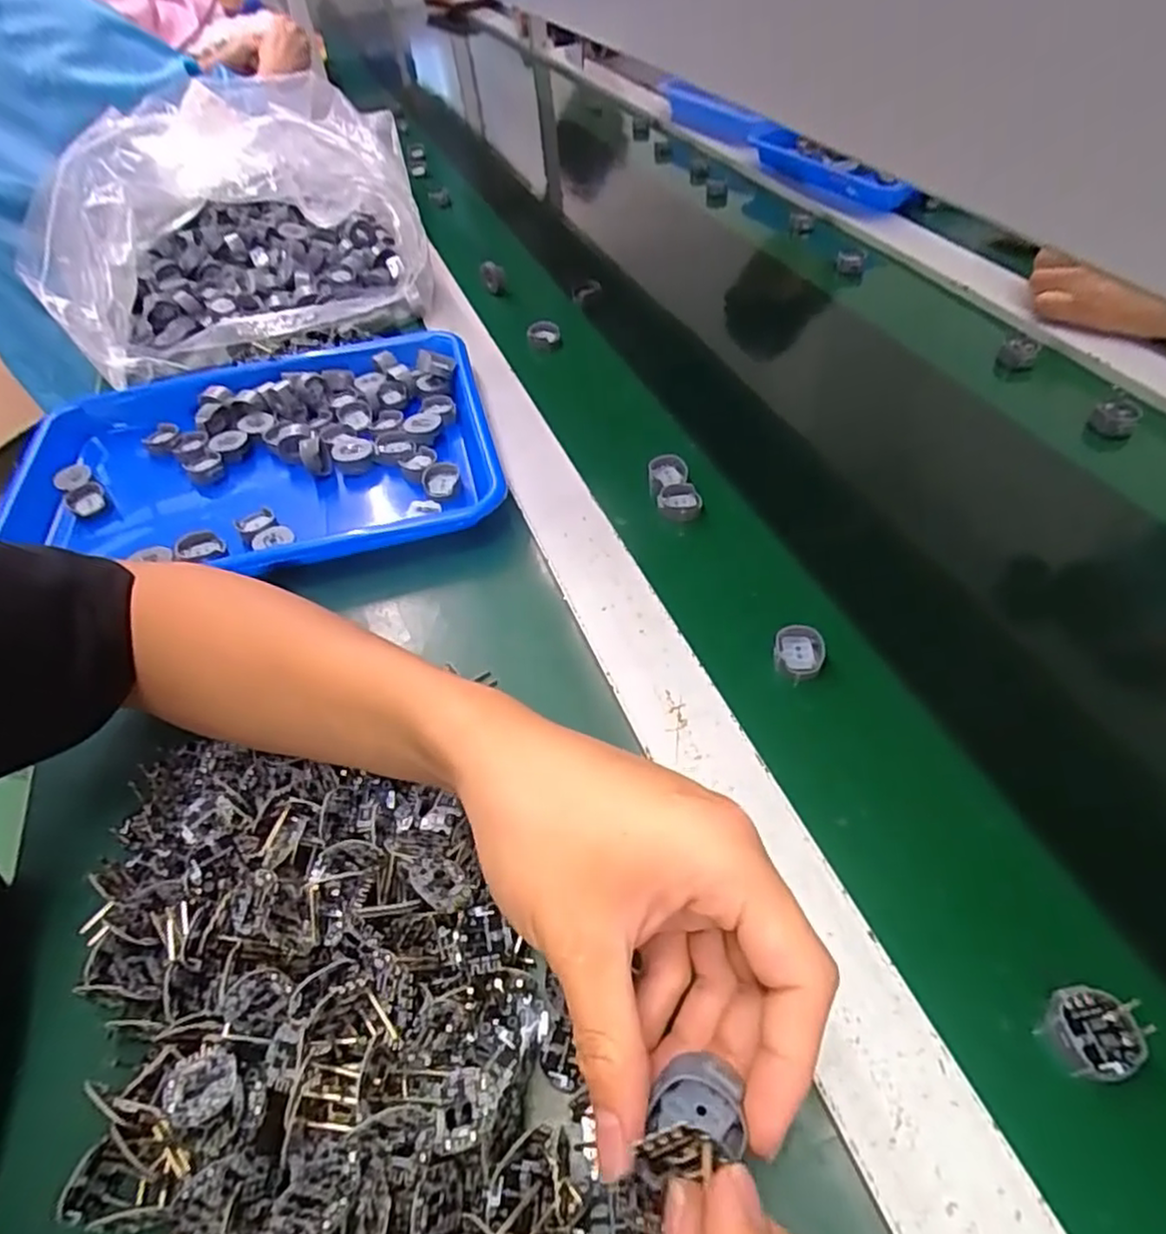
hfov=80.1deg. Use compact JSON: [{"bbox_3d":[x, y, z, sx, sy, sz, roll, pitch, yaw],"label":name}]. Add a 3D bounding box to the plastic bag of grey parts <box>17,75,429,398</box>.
[{"bbox_3d":[-0.328,-0.377,0.656,0.312,0.134,0.353,-20,50,-11],"label":"plastic bag of grey parts"}]

